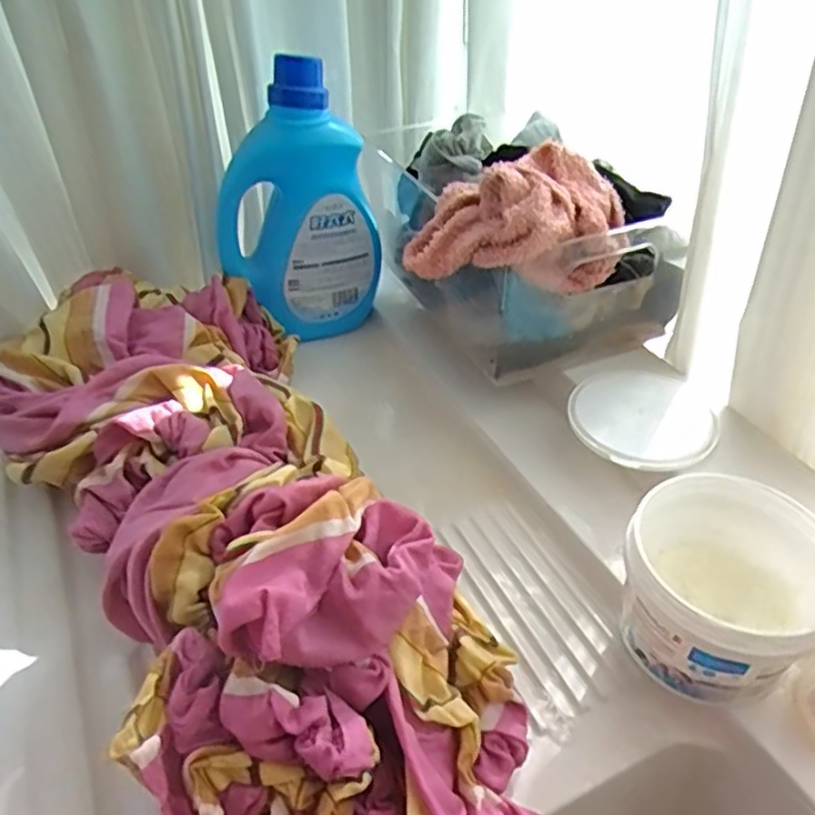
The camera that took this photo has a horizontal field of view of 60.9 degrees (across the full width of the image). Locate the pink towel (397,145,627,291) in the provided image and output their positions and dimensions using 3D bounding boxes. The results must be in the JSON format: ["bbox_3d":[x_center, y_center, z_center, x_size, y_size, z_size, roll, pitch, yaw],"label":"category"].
[{"bbox_3d":[0.093,-0.155,0.578,0.157,0.097,0.143,13,43,18],"label":"pink towel"}]

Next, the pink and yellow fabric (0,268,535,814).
[{"bbox_3d":[-0.126,0.070,0.488,0.234,0.138,0.581,-25,45,-23],"label":"pink and yellow fabric"}]

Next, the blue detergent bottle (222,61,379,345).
[{"bbox_3d":[-0.115,-0.198,0.719,0.161,0.249,0.087,-1,41,3],"label":"blue detergent bottle"}]

